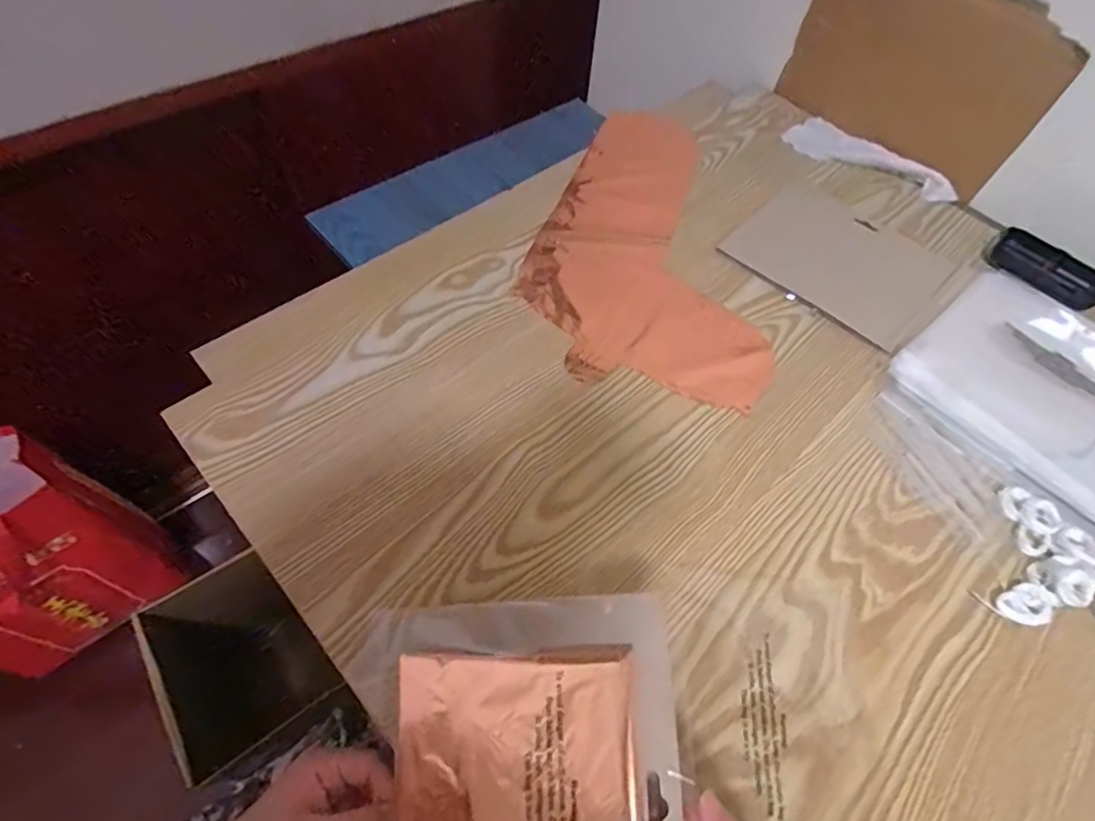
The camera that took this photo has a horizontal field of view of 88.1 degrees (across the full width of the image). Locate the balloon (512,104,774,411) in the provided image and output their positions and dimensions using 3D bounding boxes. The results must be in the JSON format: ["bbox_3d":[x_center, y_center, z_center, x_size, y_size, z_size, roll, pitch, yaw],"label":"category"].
[{"bbox_3d":[0.111,-0.190,0.602,0.230,0.012,0.415,12,57,2],"label":"balloon"}]

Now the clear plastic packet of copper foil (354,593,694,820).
[{"bbox_3d":[-0.023,0.201,0.293,0.184,0.019,0.187,-12,63,20],"label":"clear plastic packet of copper foil"}]

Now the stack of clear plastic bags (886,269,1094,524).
[{"bbox_3d":[0.457,-0.021,0.510,0.229,0.014,0.217,-32,65,-23],"label":"stack of clear plastic bags"}]

